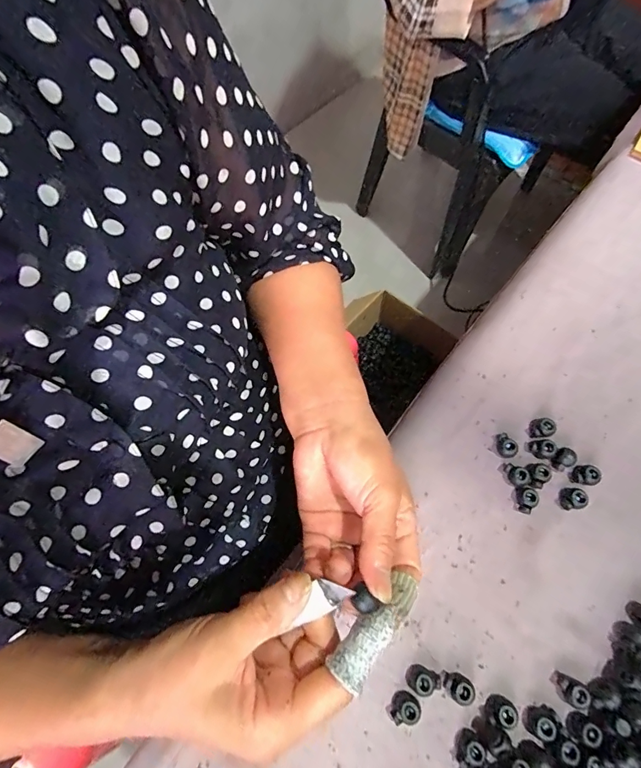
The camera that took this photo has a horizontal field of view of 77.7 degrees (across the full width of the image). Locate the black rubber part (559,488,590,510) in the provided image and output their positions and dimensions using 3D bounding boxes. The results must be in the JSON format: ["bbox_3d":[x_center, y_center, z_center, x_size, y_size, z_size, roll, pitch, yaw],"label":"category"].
[{"bbox_3d":[0.197,0.089,0.310,0.020,0.010,0.016,-3,67,0],"label":"black rubber part"}]

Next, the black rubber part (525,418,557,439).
[{"bbox_3d":[0.183,0.037,0.332,0.020,0.010,0.016,-26,69,-10],"label":"black rubber part"}]

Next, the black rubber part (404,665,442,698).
[{"bbox_3d":[0.070,0.201,0.269,0.022,0.011,0.016,18,68,8],"label":"black rubber part"}]

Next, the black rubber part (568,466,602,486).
[{"bbox_3d":[0.212,0.073,0.317,0.019,0.009,0.014,9,67,5],"label":"black rubber part"}]

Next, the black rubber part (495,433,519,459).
[{"bbox_3d":[0.153,0.051,0.329,0.013,0.010,0.020,-20,68,-8],"label":"black rubber part"}]

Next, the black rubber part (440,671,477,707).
[{"bbox_3d":[0.093,0.204,0.267,0.024,0.010,0.016,22,69,10],"label":"black rubber part"}]

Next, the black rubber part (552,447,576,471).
[{"bbox_3d":[0.196,0.060,0.321,0.016,0.012,0.016,-21,68,-8],"label":"black rubber part"}]

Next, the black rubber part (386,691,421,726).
[{"bbox_3d":[0.055,0.216,0.264,0.021,0.010,0.017,-36,71,-13],"label":"black rubber part"}]

